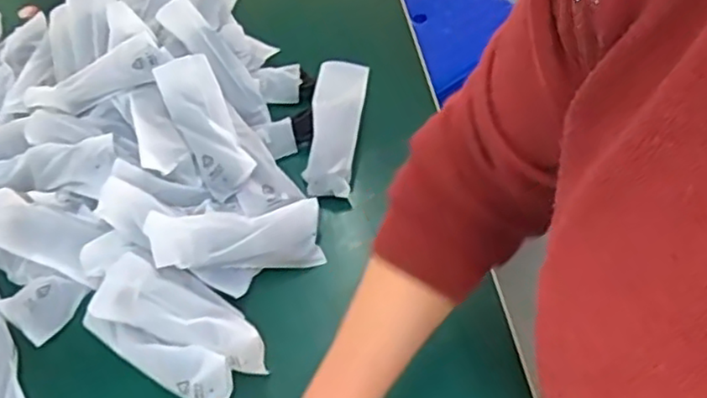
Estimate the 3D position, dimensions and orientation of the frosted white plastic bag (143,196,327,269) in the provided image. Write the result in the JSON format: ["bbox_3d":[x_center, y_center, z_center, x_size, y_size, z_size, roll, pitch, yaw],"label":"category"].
[{"bbox_3d":[-0.101,0.032,0.583,0.146,0.034,0.051,-1,51,-23],"label":"frosted white plastic bag"}]

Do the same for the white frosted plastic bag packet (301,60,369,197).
[{"bbox_3d":[-0.019,-0.073,0.666,0.050,0.017,0.155,13,59,-6],"label":"white frosted plastic bag packet"}]

